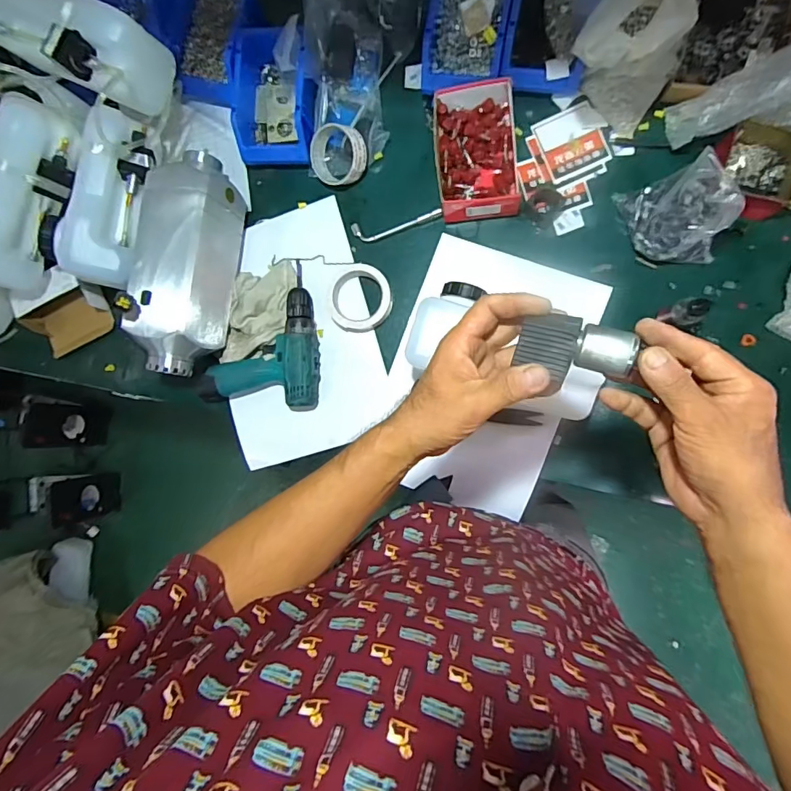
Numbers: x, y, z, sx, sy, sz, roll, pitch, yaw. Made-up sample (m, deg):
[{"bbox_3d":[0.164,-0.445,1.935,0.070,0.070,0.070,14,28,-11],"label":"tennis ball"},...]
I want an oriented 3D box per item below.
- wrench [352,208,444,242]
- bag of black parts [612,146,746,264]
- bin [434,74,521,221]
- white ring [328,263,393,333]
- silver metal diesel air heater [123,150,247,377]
[{"bbox_3d":[0.003,-0.268,0.753,0.143,0.015,0.031,-8,88,9],"label":"wrench"},{"bbox_3d":[0.382,-0.244,0.642,0.107,0.083,0.126,-14,87,9],"label":"bag of black parts"},{"bbox_3d":[0.120,-0.359,0.706,0.113,0.051,0.189,-5,88,9],"label":"bin"},{"bbox_3d":[-0.055,-0.152,0.745,0.097,0.030,0.103,0,89,9],"label":"white ring"},{"bbox_3d":[-0.326,-0.205,0.743,0.125,0.110,0.341,9,91,9],"label":"silver metal diesel air heater"}]

